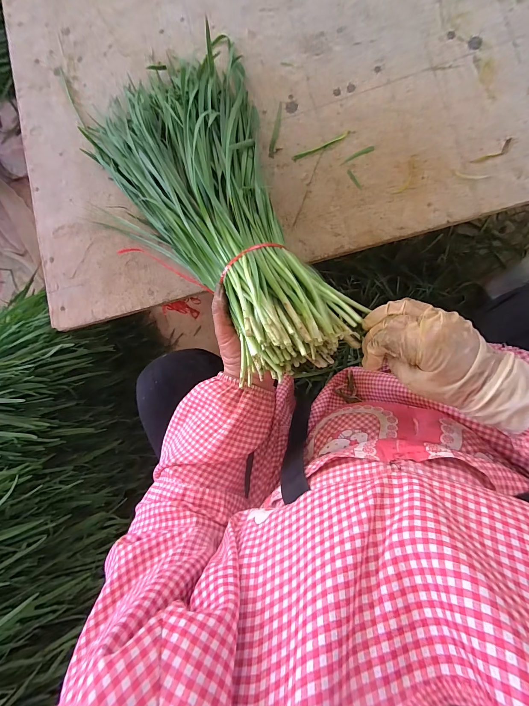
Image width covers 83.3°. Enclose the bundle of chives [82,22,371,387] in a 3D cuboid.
[{"bbox_3d":[-0.050,-0.171,0.343,0.193,0.086,0.420,-30,74,7],"label":"bundle of chives"}]

